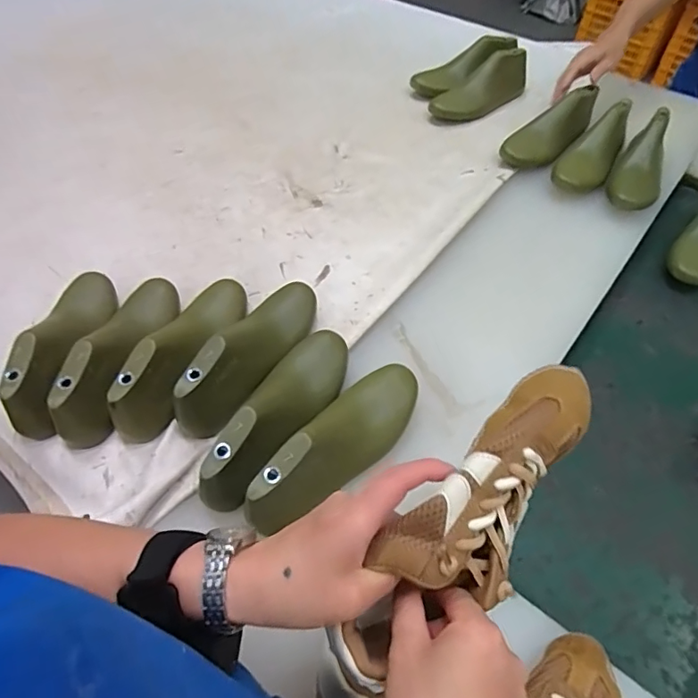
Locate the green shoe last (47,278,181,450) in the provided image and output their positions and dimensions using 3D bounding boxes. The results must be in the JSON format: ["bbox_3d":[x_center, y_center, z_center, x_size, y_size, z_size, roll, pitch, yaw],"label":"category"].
[{"bbox_3d":[-0.268,-0.005,0.610,0.072,0.093,0.238,9,55,8],"label":"green shoe last"}]

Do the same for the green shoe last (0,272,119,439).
[{"bbox_3d":[-0.347,-0.014,0.616,0.067,0.087,0.238,2,54,3],"label":"green shoe last"}]

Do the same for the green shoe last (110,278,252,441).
[{"bbox_3d":[-0.190,-0.004,0.612,0.078,0.094,0.242,15,56,12],"label":"green shoe last"}]

